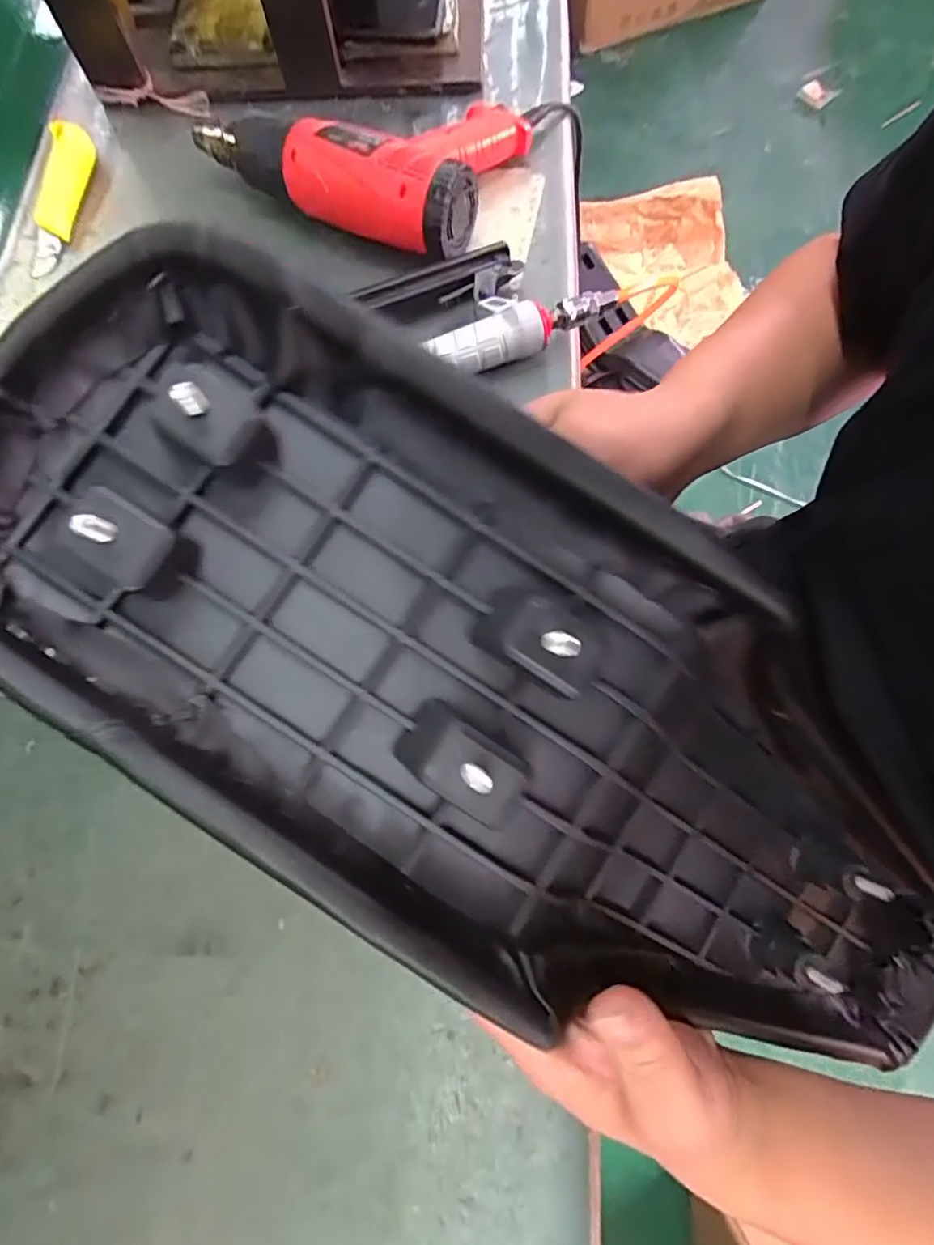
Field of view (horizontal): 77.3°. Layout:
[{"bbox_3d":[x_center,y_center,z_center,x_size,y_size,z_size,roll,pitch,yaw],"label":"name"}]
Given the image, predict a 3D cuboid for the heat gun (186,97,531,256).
[{"bbox_3d":[-0.098,-0.446,0.526,0.271,0.066,0.179,25,76,10],"label":"heat gun"}]

